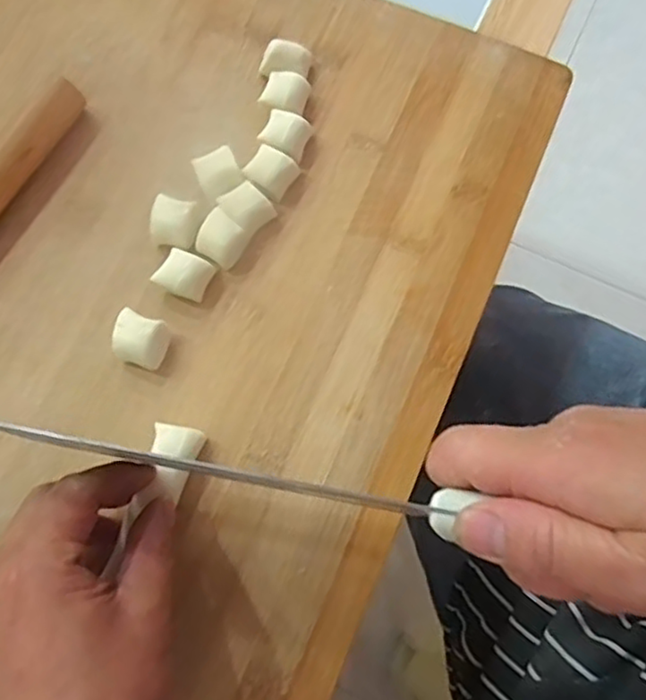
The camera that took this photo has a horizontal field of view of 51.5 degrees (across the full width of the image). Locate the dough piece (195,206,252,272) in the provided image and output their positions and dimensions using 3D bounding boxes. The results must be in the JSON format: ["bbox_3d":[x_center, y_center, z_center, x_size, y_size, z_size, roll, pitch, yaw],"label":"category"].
[{"bbox_3d":[-0.054,-0.058,0.364,0.026,0.017,0.023,35,78,8],"label":"dough piece"}]

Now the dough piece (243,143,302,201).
[{"bbox_3d":[-0.028,-0.097,0.372,0.024,0.016,0.024,33,78,8],"label":"dough piece"}]

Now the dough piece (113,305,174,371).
[{"bbox_3d":[-0.095,-0.005,0.351,0.026,0.021,0.026,15,76,4],"label":"dough piece"}]

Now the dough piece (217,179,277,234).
[{"bbox_3d":[-0.041,-0.076,0.367,0.024,0.017,0.022,43,79,10],"label":"dough piece"}]

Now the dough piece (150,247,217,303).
[{"bbox_3d":[-0.073,-0.039,0.360,0.025,0.018,0.023,26,77,6],"label":"dough piece"}]

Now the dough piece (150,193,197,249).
[{"bbox_3d":[-0.081,-0.068,0.368,0.024,0.021,0.027,6,76,1],"label":"dough piece"}]

